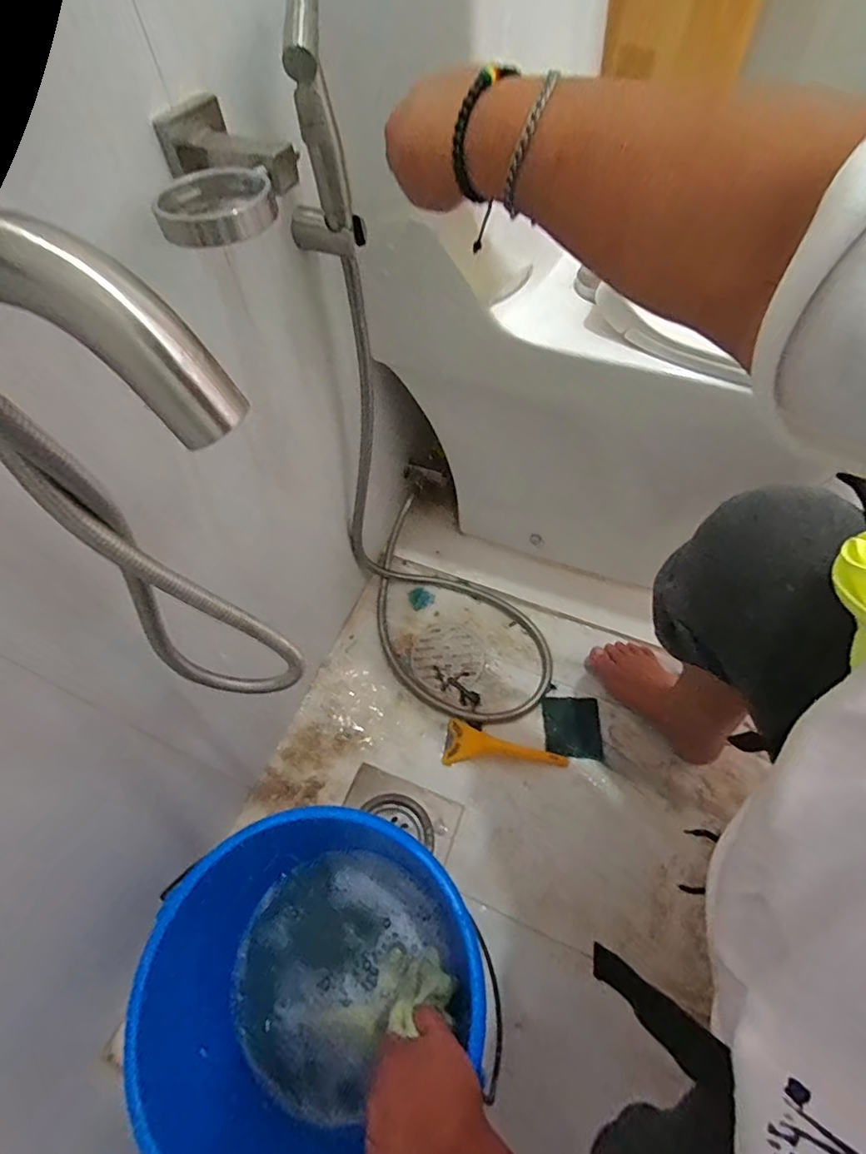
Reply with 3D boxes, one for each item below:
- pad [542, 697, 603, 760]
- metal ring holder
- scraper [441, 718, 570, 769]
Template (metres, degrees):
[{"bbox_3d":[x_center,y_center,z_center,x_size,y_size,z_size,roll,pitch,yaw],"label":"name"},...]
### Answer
[{"bbox_3d":[0.192,0.208,0.746,0.076,0.005,0.079,1,61,4],"label":"pad"},{"bbox_3d":[-0.121,-0.241,0.318,0.076,0.033,0.119,-9,60,-2],"label":"metal ring holder"},{"bbox_3d":[0.097,0.238,0.726,0.163,0.016,0.057,10,62,9],"label":"scraper"}]

